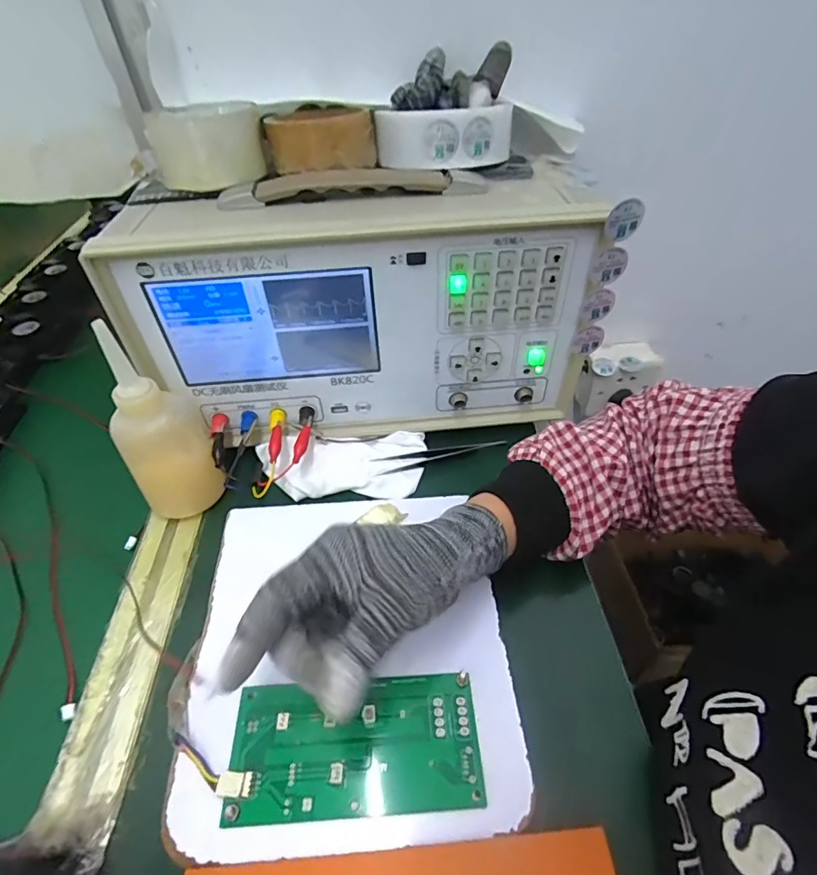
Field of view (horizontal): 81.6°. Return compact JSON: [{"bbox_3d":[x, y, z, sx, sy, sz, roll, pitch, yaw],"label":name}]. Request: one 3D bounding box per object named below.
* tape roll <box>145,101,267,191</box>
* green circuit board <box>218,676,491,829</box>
[{"bbox_3d":[-0.155,-0.227,0.372,0.084,0.052,0.082,-19,44,-10],"label":"tape roll"},{"bbox_3d":[-0.029,0.168,0.261,0.134,0.007,0.065,-3,45,-1],"label":"green circuit board"}]

